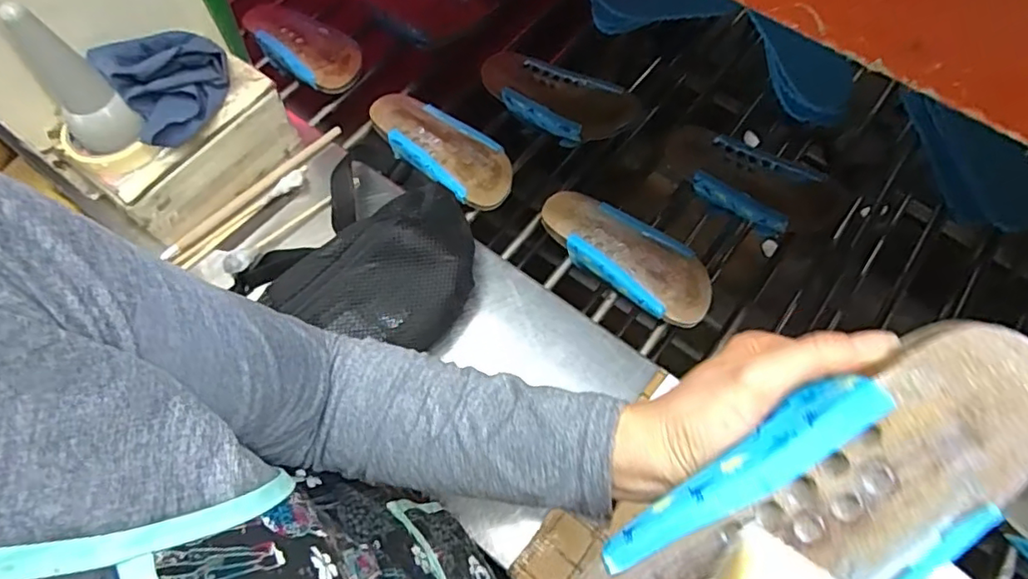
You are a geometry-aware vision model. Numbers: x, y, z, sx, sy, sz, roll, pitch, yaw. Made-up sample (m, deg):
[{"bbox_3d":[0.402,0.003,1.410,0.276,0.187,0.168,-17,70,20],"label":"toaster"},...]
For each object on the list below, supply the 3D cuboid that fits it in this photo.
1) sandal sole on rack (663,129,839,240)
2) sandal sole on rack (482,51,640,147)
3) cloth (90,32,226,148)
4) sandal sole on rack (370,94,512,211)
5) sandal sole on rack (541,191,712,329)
[{"bbox_3d":[0.278,-0.128,0.693,0.200,0.054,0.097,27,69,12],"label":"sandal sole on rack"},{"bbox_3d":[0.050,-0.243,0.741,0.213,0.047,0.093,33,70,14],"label":"sandal sole on rack"},{"bbox_3d":[-0.328,-0.203,0.557,0.110,0.027,0.107,-38,95,-36],"label":"cloth"},{"bbox_3d":[-0.088,-0.175,0.701,0.212,0.016,0.089,35,70,15],"label":"sandal sole on rack"},{"bbox_3d":[0.126,-0.042,0.637,0.206,0.023,0.083,39,71,16],"label":"sandal sole on rack"}]

